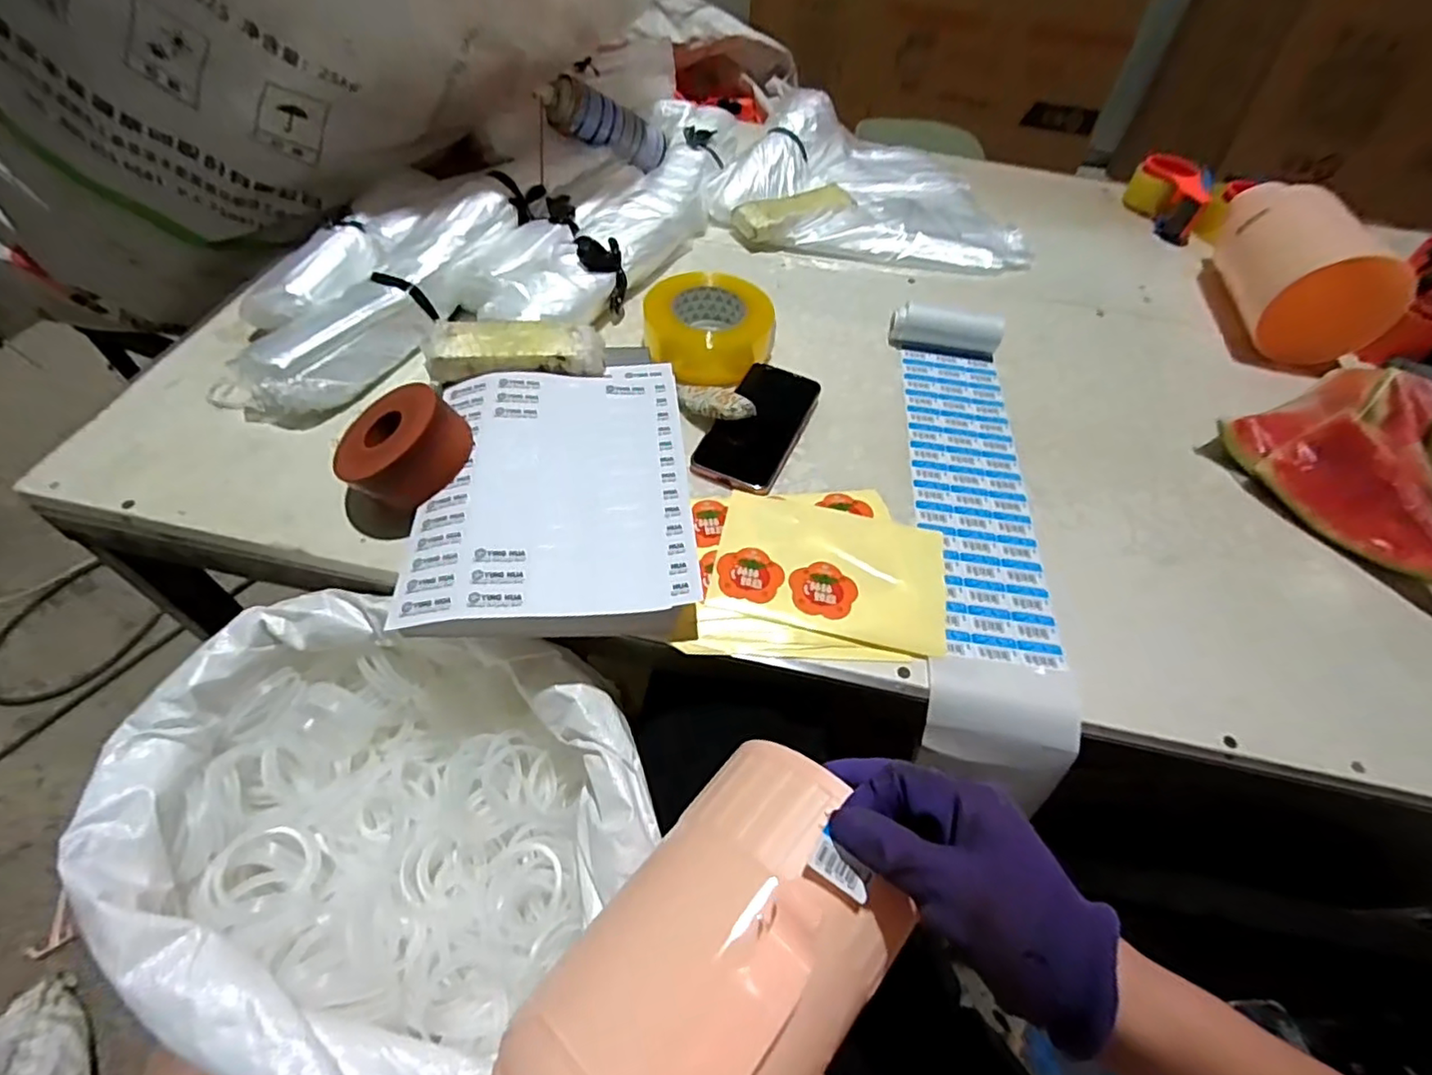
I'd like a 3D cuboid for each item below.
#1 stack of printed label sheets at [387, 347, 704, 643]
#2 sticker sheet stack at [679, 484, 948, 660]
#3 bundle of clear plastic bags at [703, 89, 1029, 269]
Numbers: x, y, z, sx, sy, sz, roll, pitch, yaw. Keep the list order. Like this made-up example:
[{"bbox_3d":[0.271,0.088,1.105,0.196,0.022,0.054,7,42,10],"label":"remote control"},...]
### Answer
[{"bbox_3d":[-0.134,-0.050,0.534,0.218,0.035,0.295,-3,53,-7],"label":"stack of printed label sheets"},{"bbox_3d":[0.086,0.025,0.531,0.206,0.018,0.162,4,52,-3],"label":"sticker sheet stack"},{"bbox_3d":[0.220,-0.520,0.908,0.435,0.069,0.343,8,52,1],"label":"bundle of clear plastic bags"}]

